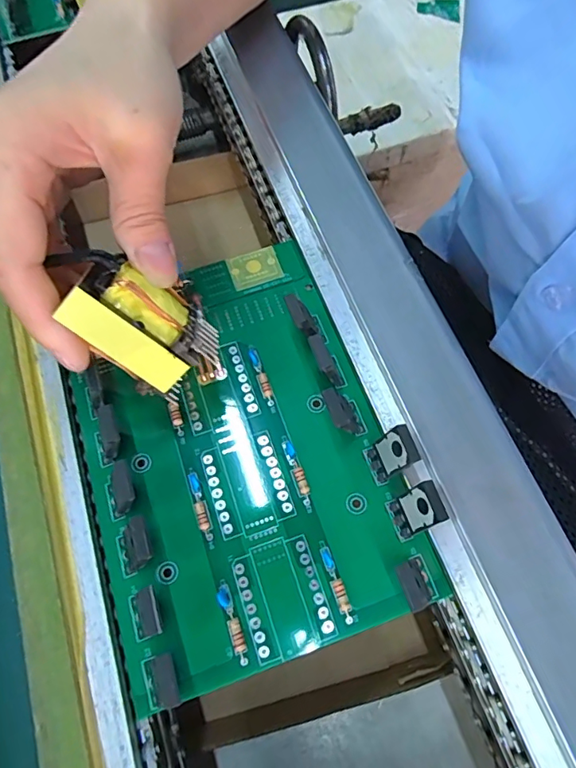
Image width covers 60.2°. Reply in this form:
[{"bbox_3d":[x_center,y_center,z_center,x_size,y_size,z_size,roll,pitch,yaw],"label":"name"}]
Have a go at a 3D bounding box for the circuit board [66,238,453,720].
[{"bbox_3d":[-0.025,0.020,0.204,0.123,0.033,0.171,-20,67,-7],"label":"circuit board"}]

